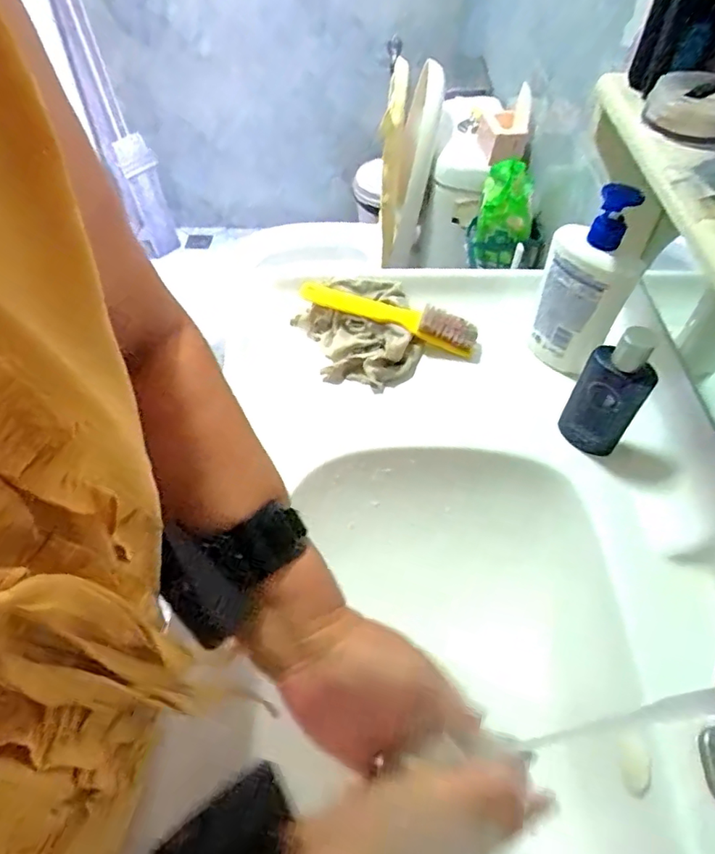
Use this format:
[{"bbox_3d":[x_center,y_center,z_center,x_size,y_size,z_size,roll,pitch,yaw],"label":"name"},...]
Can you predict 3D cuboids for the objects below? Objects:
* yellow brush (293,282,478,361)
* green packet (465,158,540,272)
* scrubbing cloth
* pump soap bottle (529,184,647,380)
[{"bbox_3d":[0.035,-0.130,0.621,0.203,0.031,0.034,16,54,11],"label":"yellow brush"},{"bbox_3d":[0.243,-0.354,0.936,0.054,0.160,0.150,-25,57,-19],"label":"green packet"},{"bbox_3d":[0.005,-0.105,0.619,0.128,0.034,0.150,-14,54,-12],"label":"scrubbing cloth"},{"bbox_3d":[0.232,-0.147,0.544,0.059,0.191,0.088,-26,57,-20],"label":"pump soap bottle"}]

